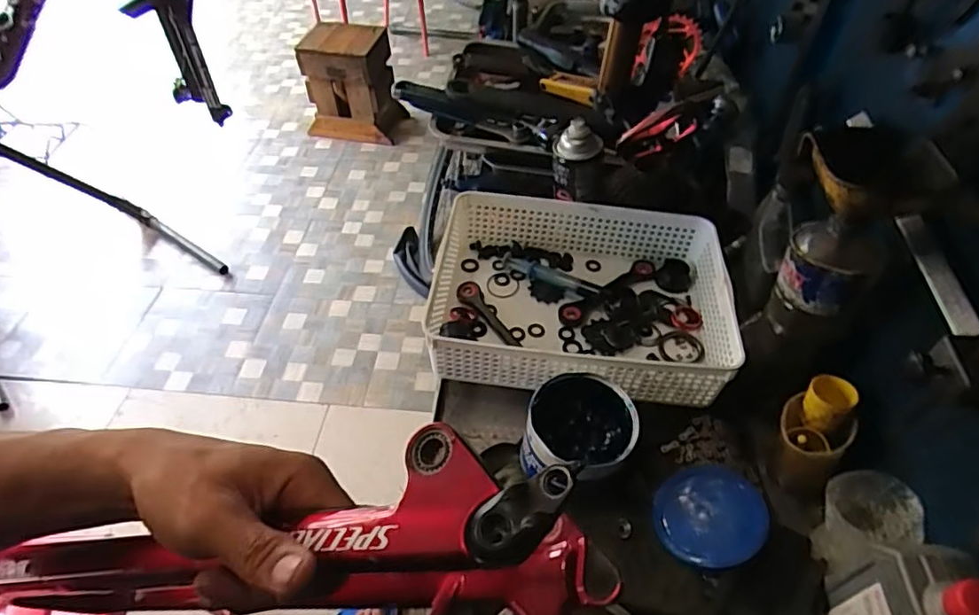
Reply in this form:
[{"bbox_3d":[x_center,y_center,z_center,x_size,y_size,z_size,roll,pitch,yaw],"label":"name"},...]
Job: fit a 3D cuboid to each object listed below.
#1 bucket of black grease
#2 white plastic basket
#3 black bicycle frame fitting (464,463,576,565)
[{"bbox_3d":[0.091,0.130,0.586,0.101,0.096,0.091,35,57,27],"label":"bucket of black grease"},{"bbox_3d":[0.106,-0.013,0.688,0.330,0.084,0.249,3,49,4],"label":"white plastic basket"},{"bbox_3d":[0.014,0.086,0.241,0.051,0.013,0.024,-39,57,-7],"label":"black bicycle frame fitting"}]

